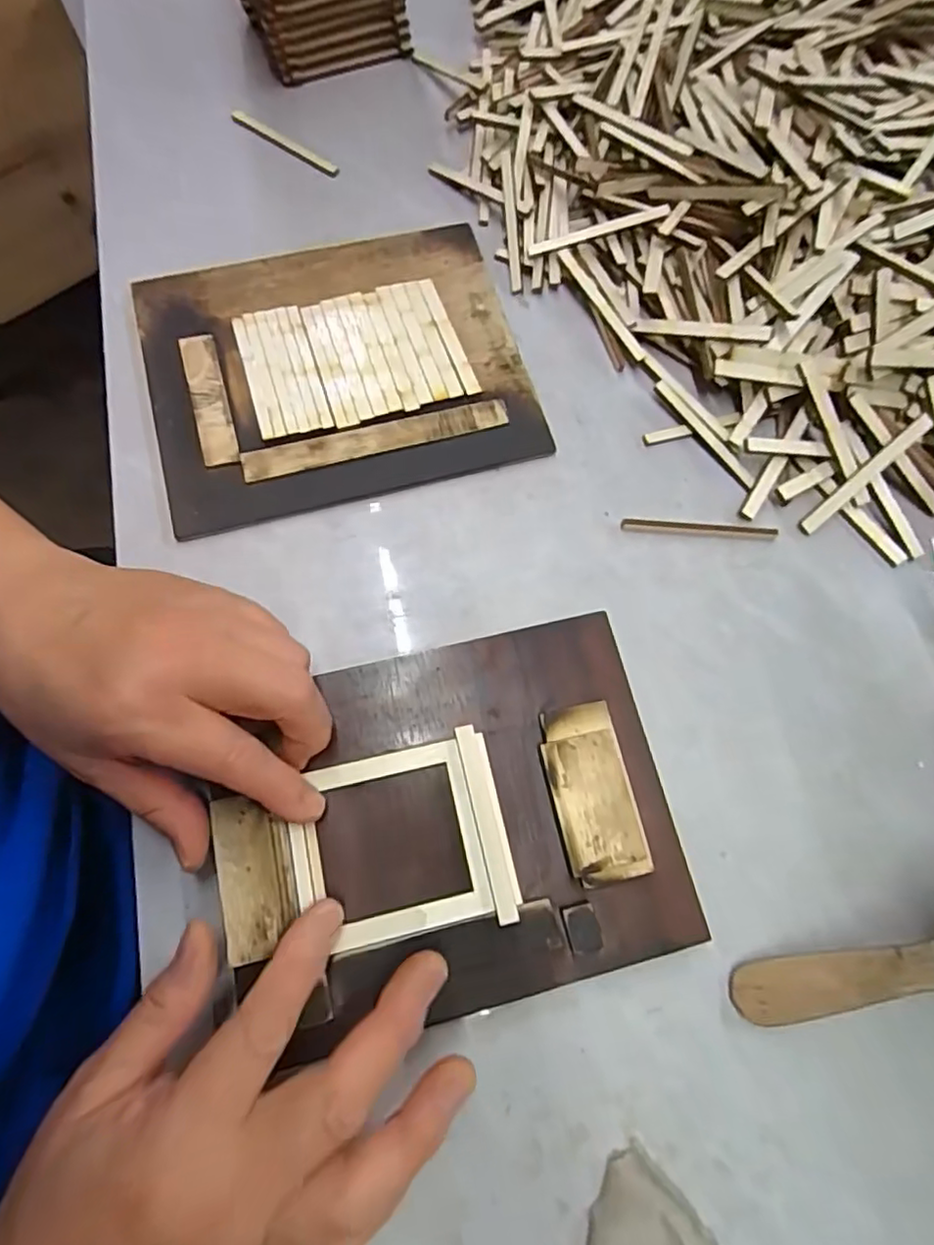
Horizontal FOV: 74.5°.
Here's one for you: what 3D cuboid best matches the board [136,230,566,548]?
[{"bbox_3d":[-0.070,-0.140,0.331,0.195,0.010,0.158,-15,76,-6],"label":"board"}]

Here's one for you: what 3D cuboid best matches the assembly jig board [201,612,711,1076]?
[{"bbox_3d":[-0.010,0.083,0.261,0.191,0.015,0.145,-13,76,-6],"label":"assembly jig board"}]

